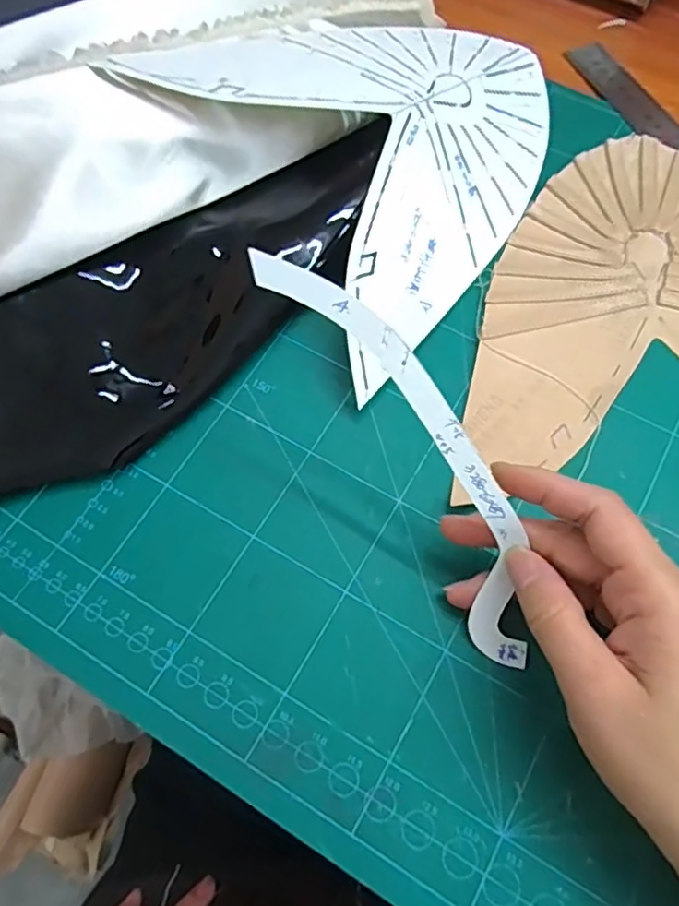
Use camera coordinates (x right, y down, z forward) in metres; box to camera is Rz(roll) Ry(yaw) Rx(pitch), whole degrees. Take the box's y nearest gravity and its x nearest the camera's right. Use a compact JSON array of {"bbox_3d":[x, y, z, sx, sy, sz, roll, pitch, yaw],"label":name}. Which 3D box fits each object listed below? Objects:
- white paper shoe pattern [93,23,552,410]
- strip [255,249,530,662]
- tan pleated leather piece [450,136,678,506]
[{"bbox_3d":[0.031,-0.176,0.341,0.213,0.026,0.206,-37,88,-20],"label":"white paper shoe pattern"},{"bbox_3d":[0.033,0.001,0.250,0.040,0.004,0.195,-28,99,19],"label":"strip"},{"bbox_3d":[0.170,-0.076,0.330,0.206,0.011,0.208,-1,68,1],"label":"tan pleated leather piece"}]

